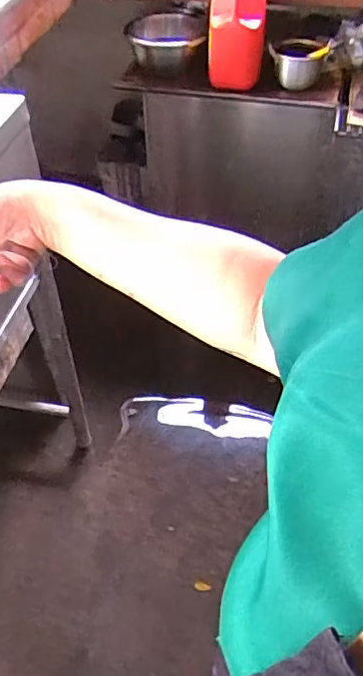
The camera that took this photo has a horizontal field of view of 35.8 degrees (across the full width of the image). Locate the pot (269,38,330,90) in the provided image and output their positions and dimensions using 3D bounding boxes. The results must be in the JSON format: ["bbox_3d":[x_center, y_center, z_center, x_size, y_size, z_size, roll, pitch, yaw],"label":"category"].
[{"bbox_3d":[0.299,-0.715,1.471,0.139,0.118,0.134,-1,48,1],"label":"pot"}]

